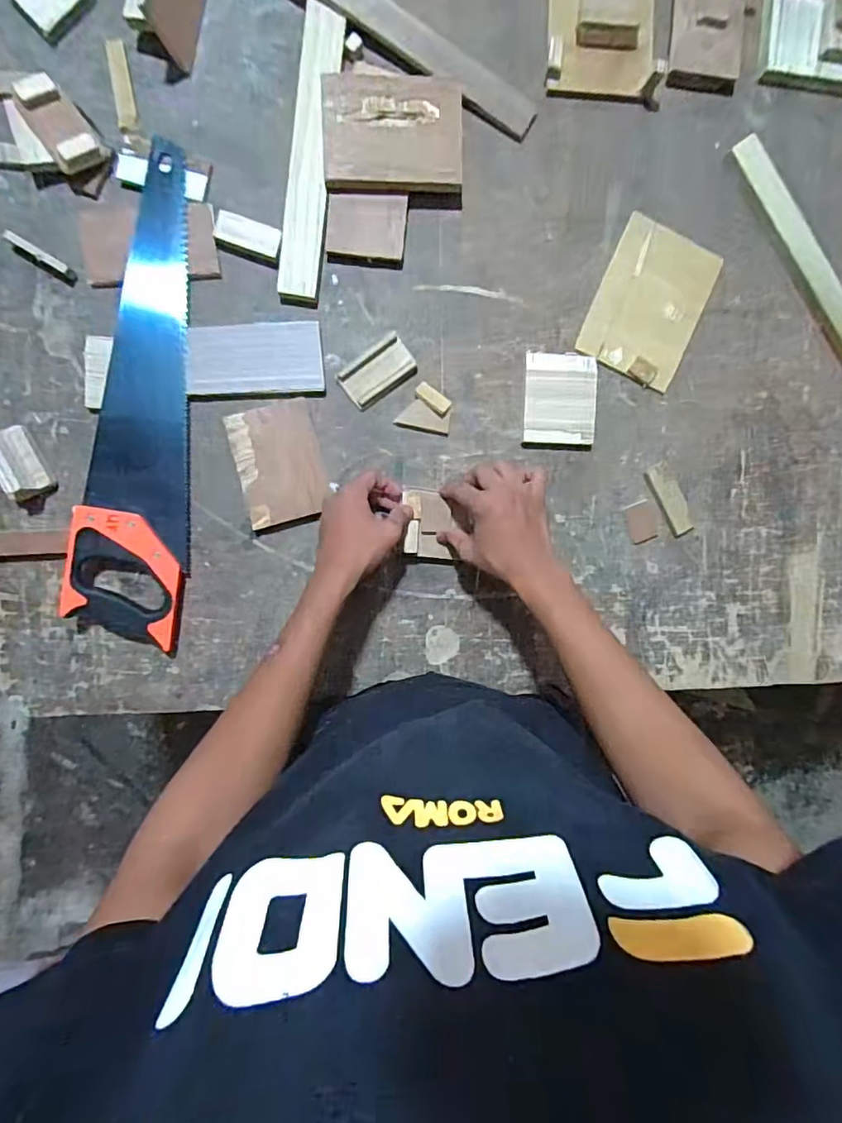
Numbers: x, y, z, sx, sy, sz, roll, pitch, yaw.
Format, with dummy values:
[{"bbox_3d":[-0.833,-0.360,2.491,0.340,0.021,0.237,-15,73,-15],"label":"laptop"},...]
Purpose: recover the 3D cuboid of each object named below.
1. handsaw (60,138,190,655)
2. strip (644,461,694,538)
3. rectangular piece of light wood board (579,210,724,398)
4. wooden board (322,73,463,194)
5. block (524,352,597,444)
[{"bbox_3d":[-0.296,-0.170,0.586,0.107,0.033,0.514,8,94,-7],"label":"handsaw"},{"bbox_3d":[0.304,-0.075,0.666,0.032,0.006,0.091,-29,97,-4],"label":"strip"},{"bbox_3d":[0.270,-0.301,0.639,0.120,0.009,0.169,23,92,-8],"label":"rectangular piece of light wood board"},{"bbox_3d":[-0.028,-0.443,0.566,0.143,0.010,0.099,-5,110,-8],"label":"wooden board"},{"bbox_3d":[0.161,-0.189,0.632,0.082,0.011,0.102,0,95,-7],"label":"block"}]

